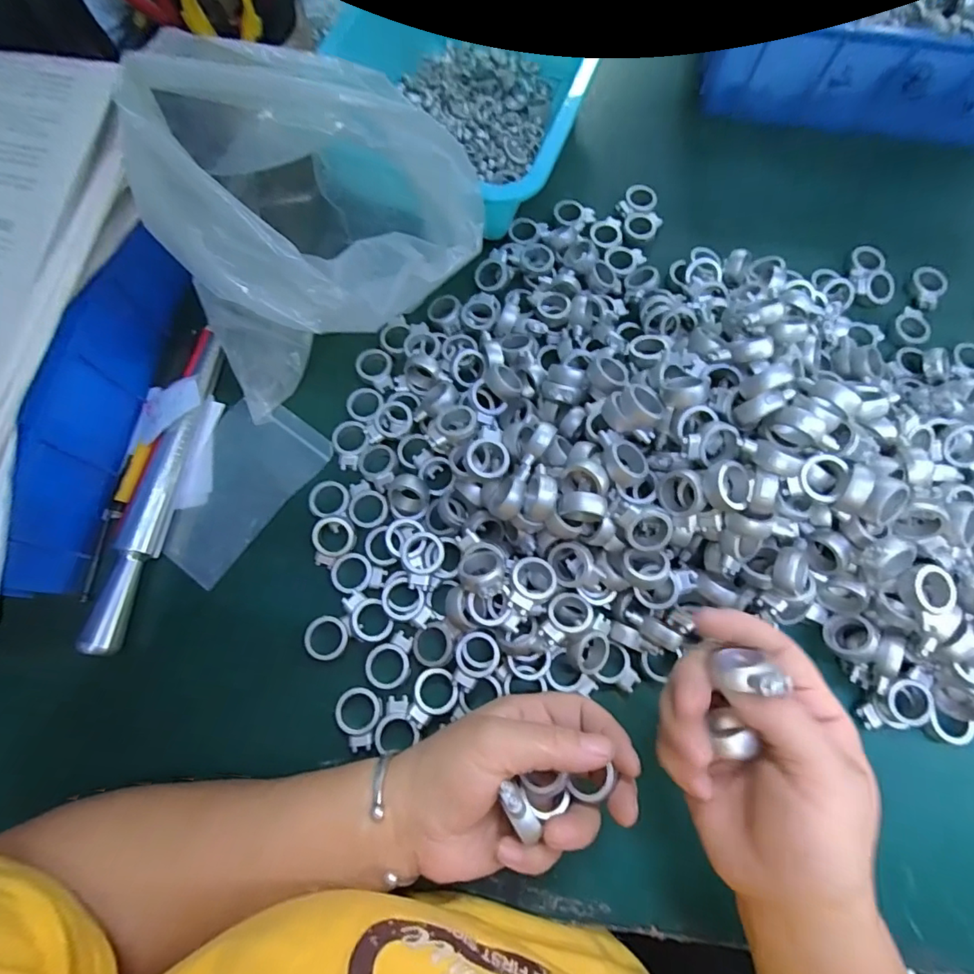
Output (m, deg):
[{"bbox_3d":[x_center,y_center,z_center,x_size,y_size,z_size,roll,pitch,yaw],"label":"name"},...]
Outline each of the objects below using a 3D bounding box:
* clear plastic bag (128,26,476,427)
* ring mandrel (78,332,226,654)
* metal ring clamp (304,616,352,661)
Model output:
[{"bbox_3d":[-0.107,-0.142,0.300,0.173,0.163,0.156,19,73,5],"label":"clear plastic bag"},{"bbox_3d":[-0.216,-0.003,0.335,0.020,0.018,0.212,9,72,2],"label":"ring mandrel"},{"bbox_3d":[-0.096,0.092,0.311,0.028,0.006,0.026,1,72,0],"label":"metal ring clamp"}]

